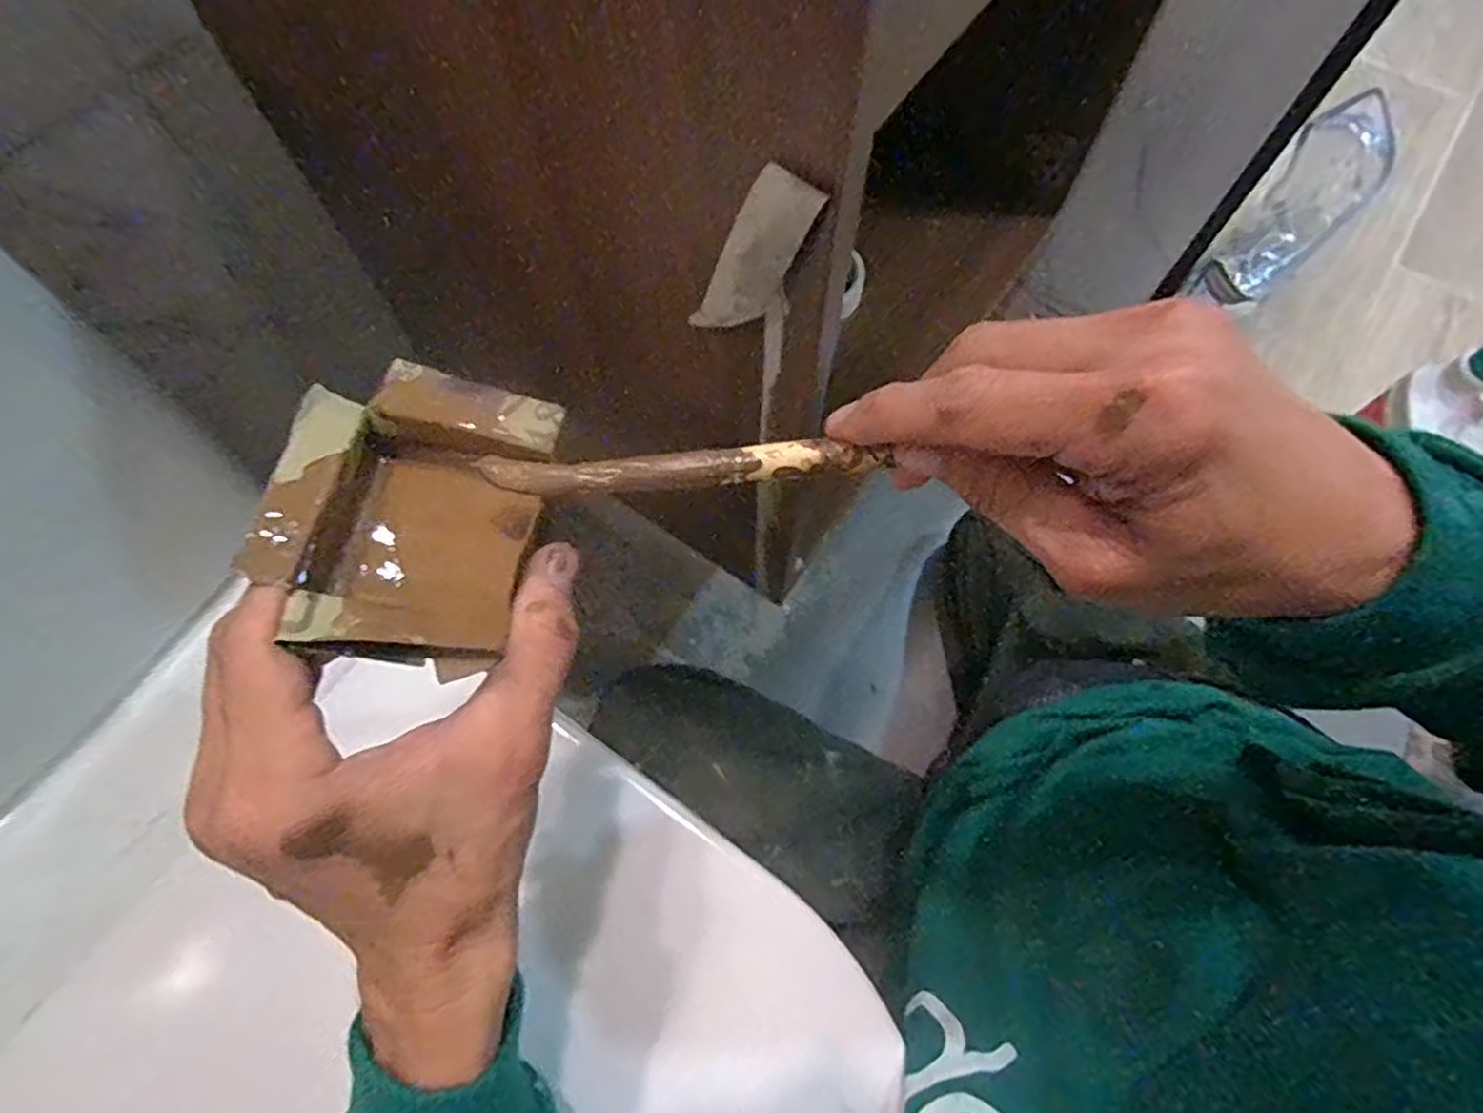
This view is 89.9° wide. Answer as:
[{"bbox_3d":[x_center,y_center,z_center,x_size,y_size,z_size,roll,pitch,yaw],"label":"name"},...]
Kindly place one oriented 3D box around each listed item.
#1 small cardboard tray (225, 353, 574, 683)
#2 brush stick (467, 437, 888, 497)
[{"bbox_3d":[-0.098,-0.012,0.225,0.074,0.032,0.090,8,68,3],"label":"small cardboard tray"},{"bbox_3d":[-0.017,-0.026,0.221,0.116,0.005,0.012,-4,68,-3],"label":"brush stick"}]

